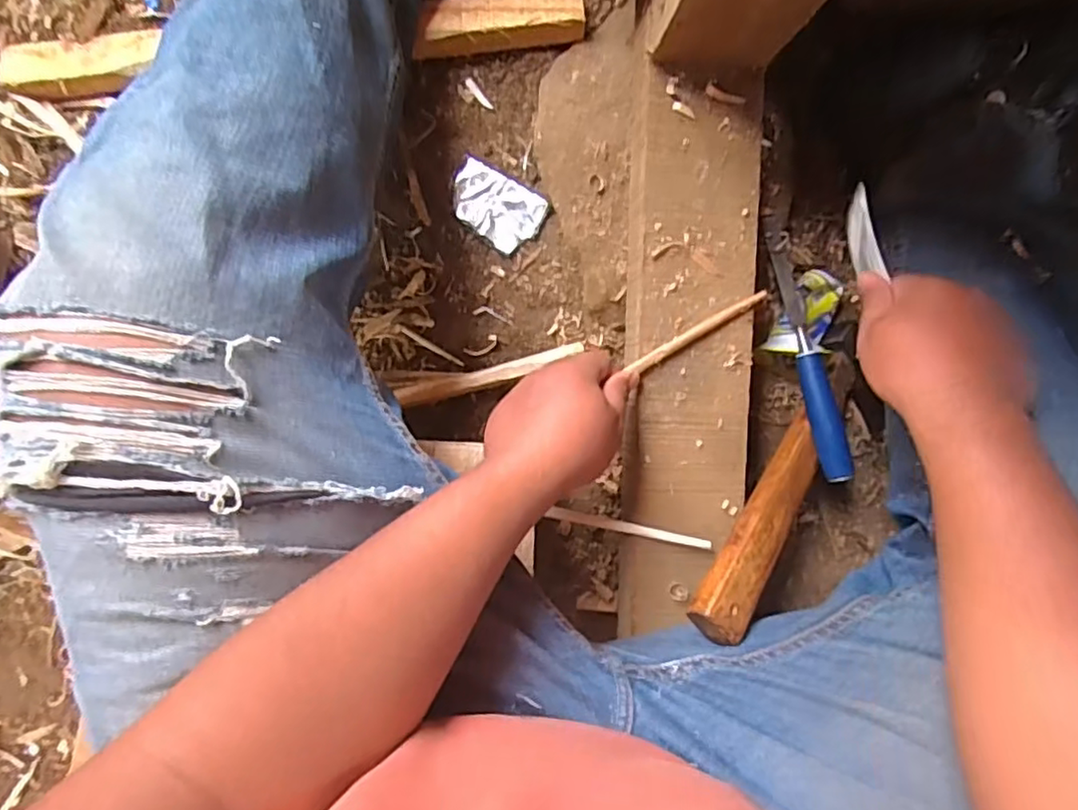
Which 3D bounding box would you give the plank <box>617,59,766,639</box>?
[{"bbox_3d":[0.119,-0.037,0.505,0.097,0.021,0.430,1,94,-3],"label":"plank"}]

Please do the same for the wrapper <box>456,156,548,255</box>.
[{"bbox_3d":[-0.040,-0.180,0.586,0.084,0.009,0.058,28,91,-6],"label":"wrapper"}]

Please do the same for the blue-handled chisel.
[{"bbox_3d":[0.226,-0.033,0.532,0.021,0.018,0.195,-11,81,-2],"label":"blue-handled chisel"}]

